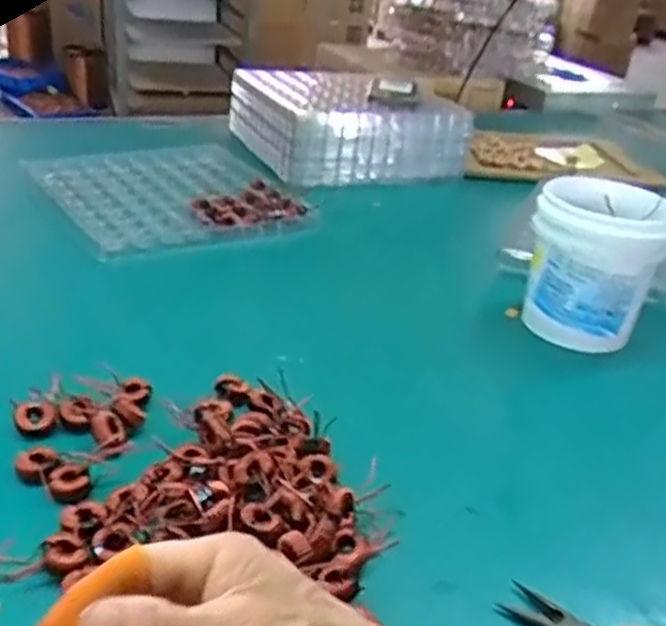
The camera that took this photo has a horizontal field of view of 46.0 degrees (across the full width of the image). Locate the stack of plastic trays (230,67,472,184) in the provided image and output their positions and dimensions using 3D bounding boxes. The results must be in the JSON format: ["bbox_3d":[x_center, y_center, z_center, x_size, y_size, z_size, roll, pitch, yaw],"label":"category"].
[{"bbox_3d":[0.021,-0.295,1.207,0.301,0.110,0.264,-5,30,-22],"label":"stack of plastic trays"}]

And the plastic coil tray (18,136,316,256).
[{"bbox_3d":[-0.215,-0.162,1.010,0.277,0.026,0.337,-12,33,-32],"label":"plastic coil tray"}]

